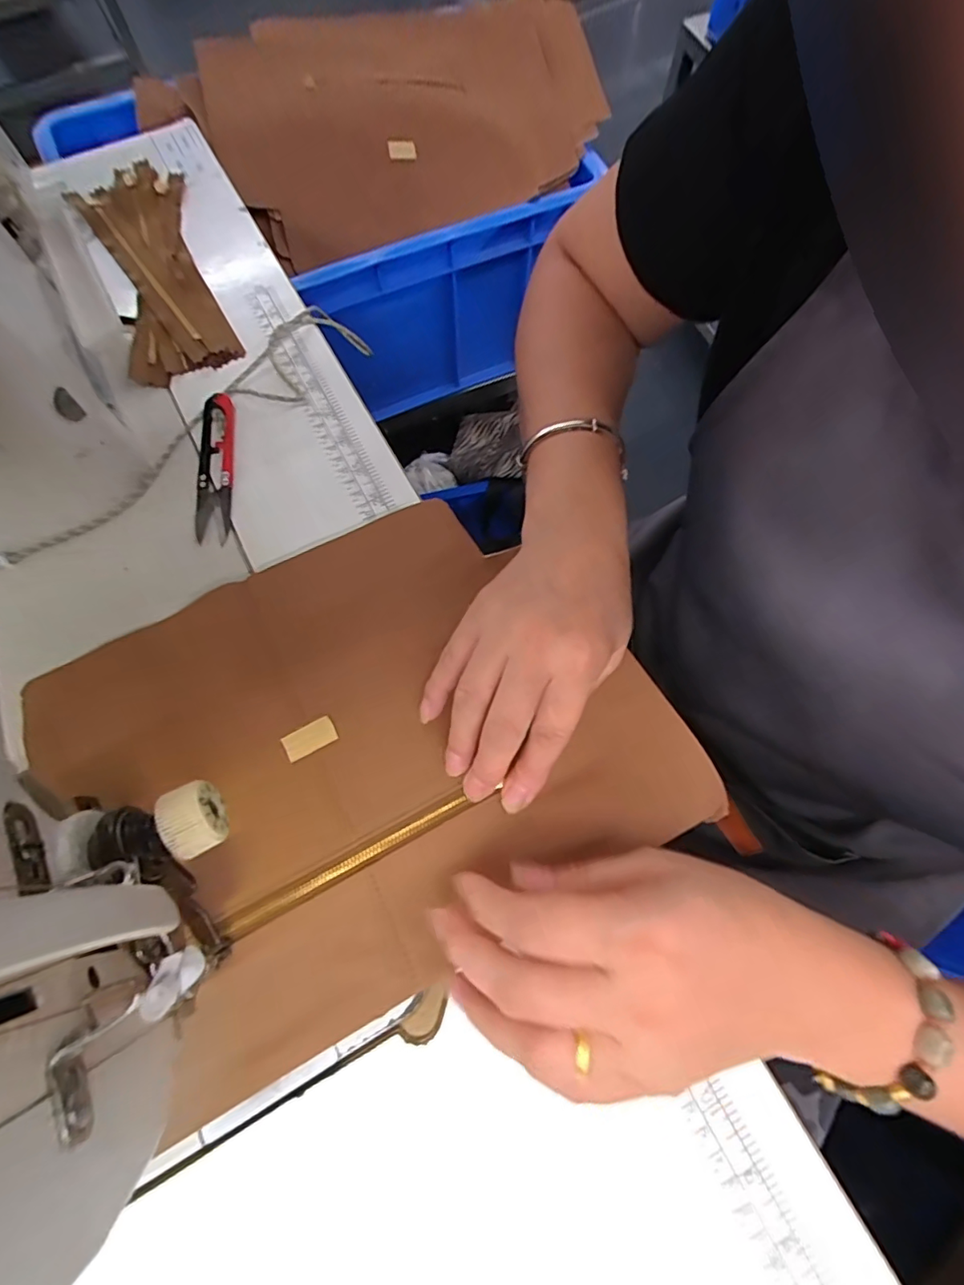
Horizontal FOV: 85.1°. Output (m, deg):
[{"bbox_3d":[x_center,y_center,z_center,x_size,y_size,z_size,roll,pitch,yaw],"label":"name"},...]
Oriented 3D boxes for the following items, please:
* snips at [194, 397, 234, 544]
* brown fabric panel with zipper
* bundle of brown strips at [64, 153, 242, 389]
[{"bbox_3d":[-0.171,-0.113,0.332,0.024,0.011,0.098,-5,71,-2],"label":"snips"},{"bbox_3d":[-0.063,0.050,0.279,0.294,0.012,0.233,-27,73,-9],"label":"brown fabric panel with zipper"},{"bbox_3d":[-0.243,-0.276,0.387,0.075,0.023,0.195,-23,72,-8],"label":"bundle of brown strips"}]

